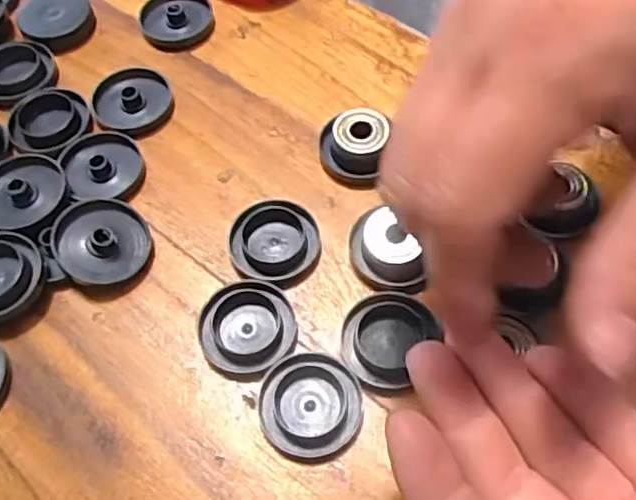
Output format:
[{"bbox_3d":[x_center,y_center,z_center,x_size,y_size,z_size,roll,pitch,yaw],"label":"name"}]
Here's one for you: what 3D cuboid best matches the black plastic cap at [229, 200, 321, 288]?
[{"bbox_3d":[-0.015,-0.003,0.233,0.031,0.007,0.031,0,61,0],"label":"black plastic cap"}]

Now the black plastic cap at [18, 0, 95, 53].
[{"bbox_3d":[-0.120,-0.106,0.294,0.032,0.011,0.032,0,61,0],"label":"black plastic cap"}]

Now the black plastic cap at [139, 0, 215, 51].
[{"bbox_3d":[-0.065,-0.107,0.294,0.032,0.006,0.035,0,61,0],"label":"black plastic cap"}]

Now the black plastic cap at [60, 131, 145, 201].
[{"bbox_3d":[-0.085,-0.035,0.252,0.029,0.004,0.030,0,61,0],"label":"black plastic cap"}]

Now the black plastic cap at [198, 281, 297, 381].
[{"bbox_3d":[-0.024,0.028,0.217,0.032,0.005,0.032,0,61,1],"label":"black plastic cap"}]

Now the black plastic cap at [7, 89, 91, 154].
[{"bbox_3d":[-0.111,-0.054,0.264,0.031,0.006,0.034,0,61,0],"label":"black plastic cap"}]

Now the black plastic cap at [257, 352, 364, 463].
[{"bbox_3d":[-0.002,0.050,0.204,0.032,0.004,0.033,4,61,3],"label":"black plastic cap"}]

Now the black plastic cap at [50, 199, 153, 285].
[{"bbox_3d":[-0.079,-0.003,0.233,0.032,0.012,0.032,0,61,0],"label":"black plastic cap"}]

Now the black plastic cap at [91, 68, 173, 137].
[{"bbox_3d":[-0.078,-0.063,0.269,0.031,0.006,0.033,0,61,0],"label":"black plastic cap"}]

